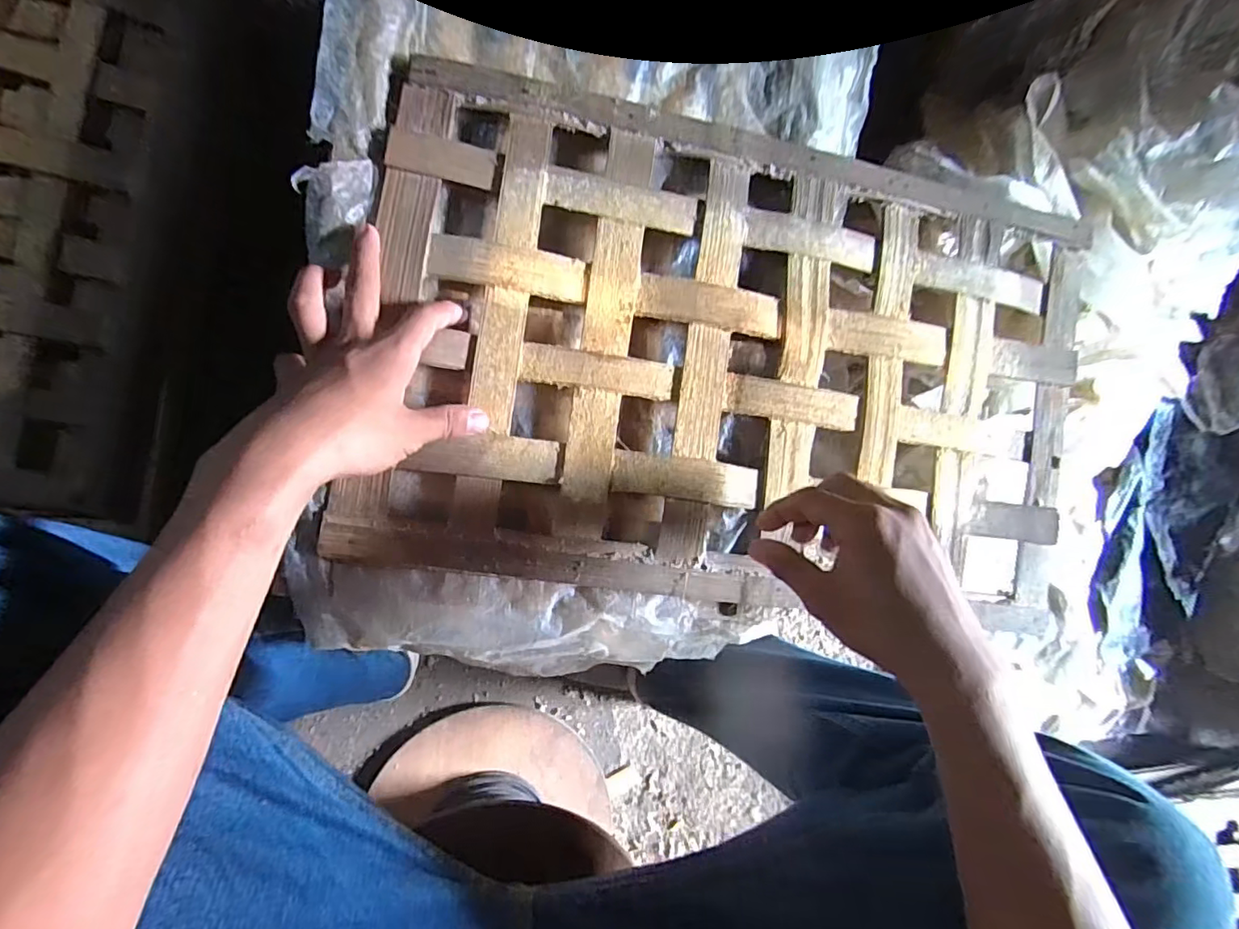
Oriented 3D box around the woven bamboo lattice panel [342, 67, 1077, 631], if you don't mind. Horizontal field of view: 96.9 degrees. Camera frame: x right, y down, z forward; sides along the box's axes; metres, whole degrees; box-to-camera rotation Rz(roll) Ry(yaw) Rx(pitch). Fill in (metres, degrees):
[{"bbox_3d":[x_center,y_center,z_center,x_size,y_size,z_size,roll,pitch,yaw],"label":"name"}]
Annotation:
[{"bbox_3d":[0.096,-0.066,0.399,0.521,0.018,0.328,9,88,-9],"label":"woven bamboo lattice panel"}]

